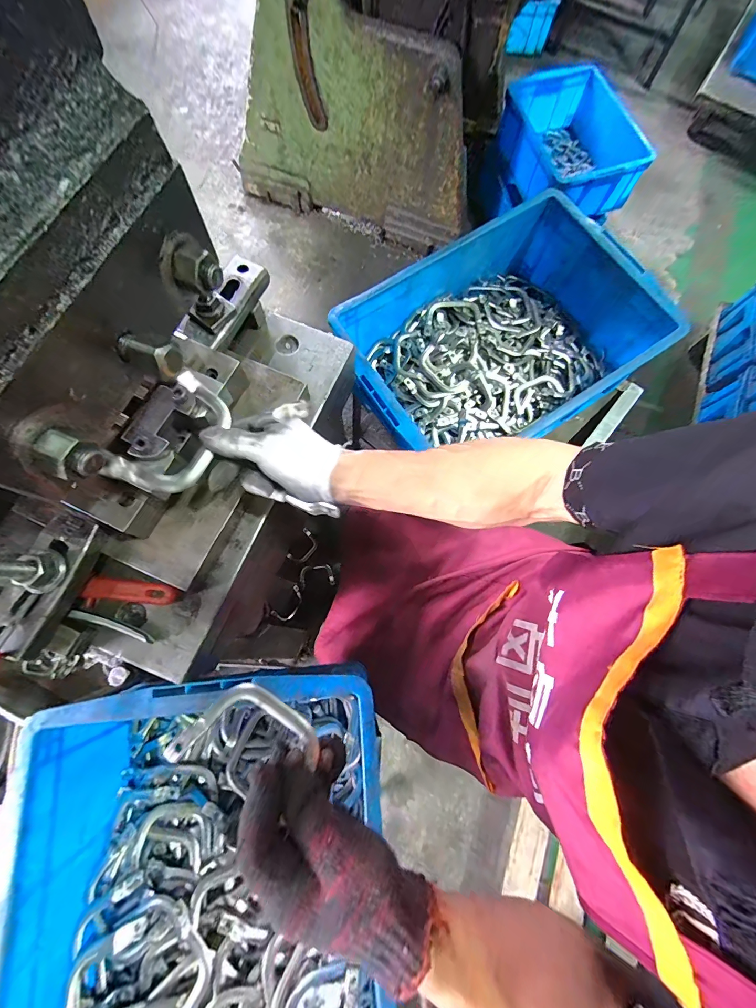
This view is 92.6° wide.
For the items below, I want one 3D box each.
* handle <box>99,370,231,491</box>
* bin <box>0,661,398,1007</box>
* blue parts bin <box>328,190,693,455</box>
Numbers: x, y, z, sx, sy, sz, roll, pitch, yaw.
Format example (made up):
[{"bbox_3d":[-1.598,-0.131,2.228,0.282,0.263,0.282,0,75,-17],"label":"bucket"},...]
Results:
[{"bbox_3d":[-0.175,-0.057,0.319,0.061,0.011,0.110,36,74,-23],"label":"handle"},{"bbox_3d":[-0.163,0.443,0.381,0.348,0.150,0.496,-4,76,-2],"label":"bin"},{"bbox_3d":[0.199,-0.279,0.639,0.484,0.144,0.352,-32,79,-9],"label":"blue parts bin"}]

